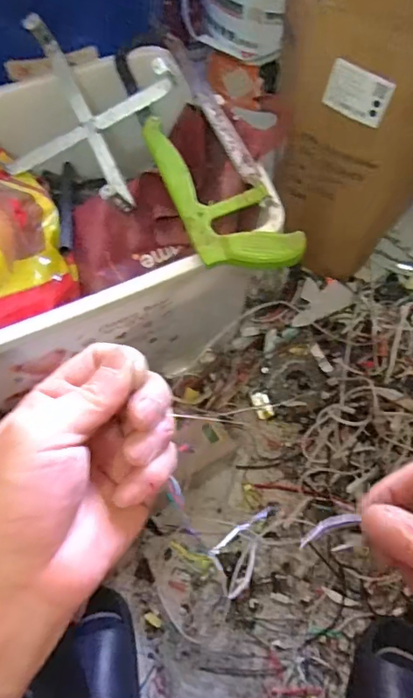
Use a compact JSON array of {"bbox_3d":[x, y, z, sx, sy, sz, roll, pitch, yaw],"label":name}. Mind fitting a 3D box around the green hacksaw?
[{"bbox_3d":[-0.013,-0.261,0.665,0.119,0.033,0.427,-19,65,-10],"label":"green hacksaw"}]

